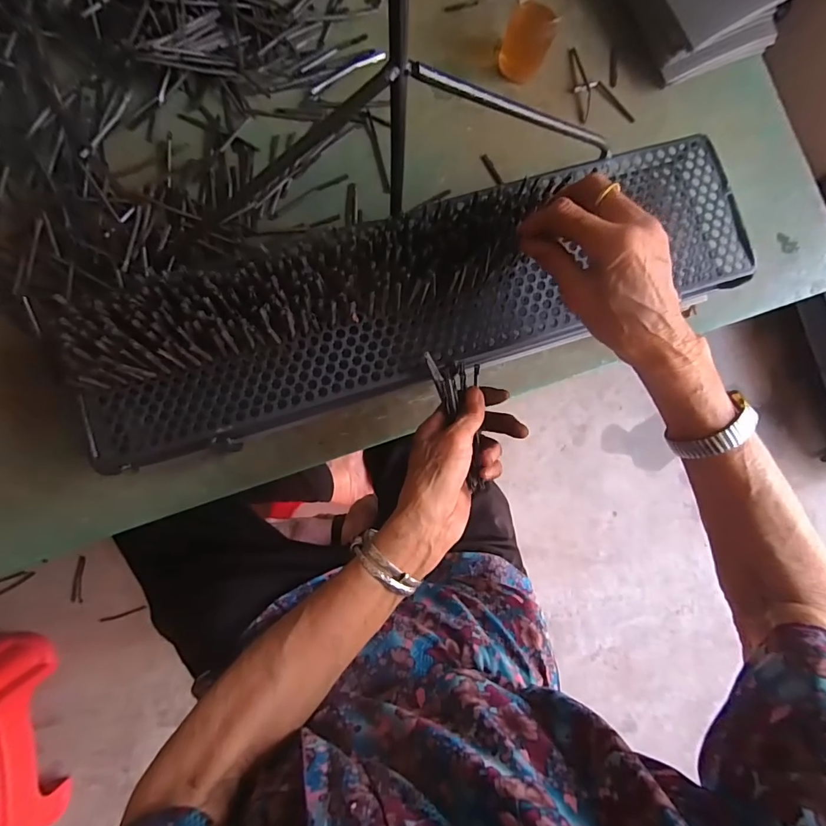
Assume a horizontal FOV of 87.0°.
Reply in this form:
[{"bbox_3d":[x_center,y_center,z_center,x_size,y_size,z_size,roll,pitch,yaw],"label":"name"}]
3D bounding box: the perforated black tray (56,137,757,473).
[{"bbox_3d":[0.018,-0.104,0.370,0.587,0.046,0.137,-18,87,-6],"label":"perforated black tray"}]

